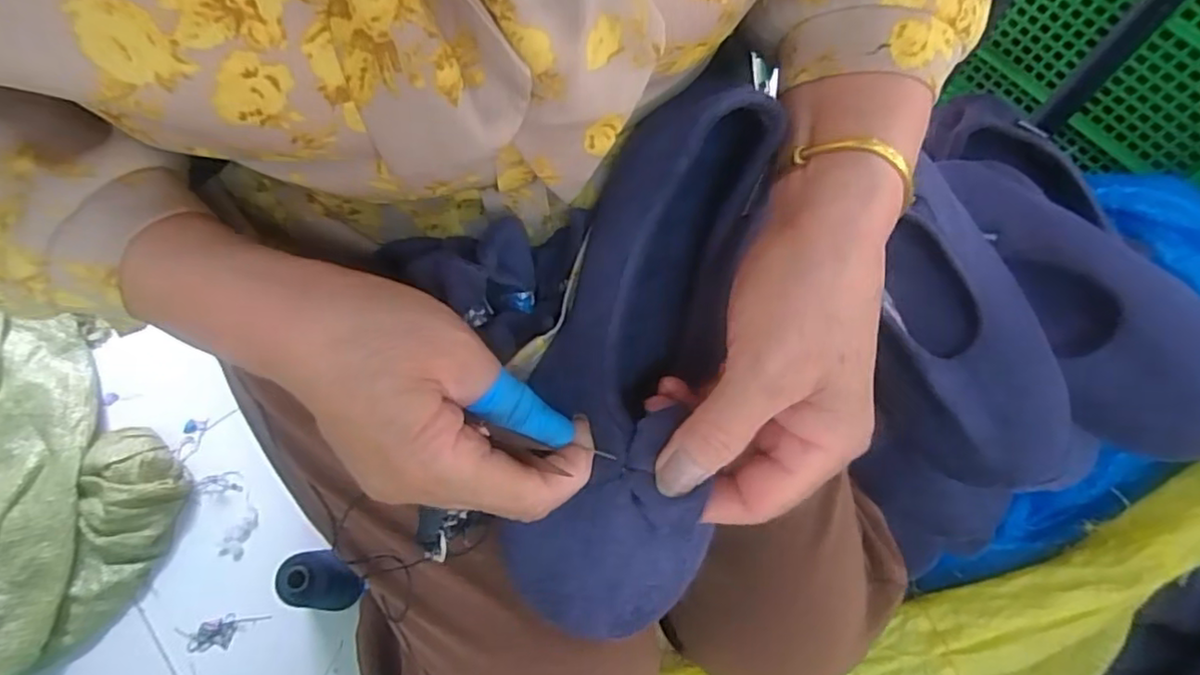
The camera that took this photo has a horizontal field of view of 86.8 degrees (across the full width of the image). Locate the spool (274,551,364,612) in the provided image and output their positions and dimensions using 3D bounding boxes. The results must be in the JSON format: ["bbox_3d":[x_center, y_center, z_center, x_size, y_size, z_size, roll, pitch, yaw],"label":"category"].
[{"bbox_3d":[-0.287,0.256,0.662,0.069,0.112,0.055,0,68,-1],"label":"spool"}]

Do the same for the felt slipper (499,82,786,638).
[{"bbox_3d":[0.017,0.008,0.270,0.079,0.051,0.222,13,83,4],"label":"felt slipper"}]

